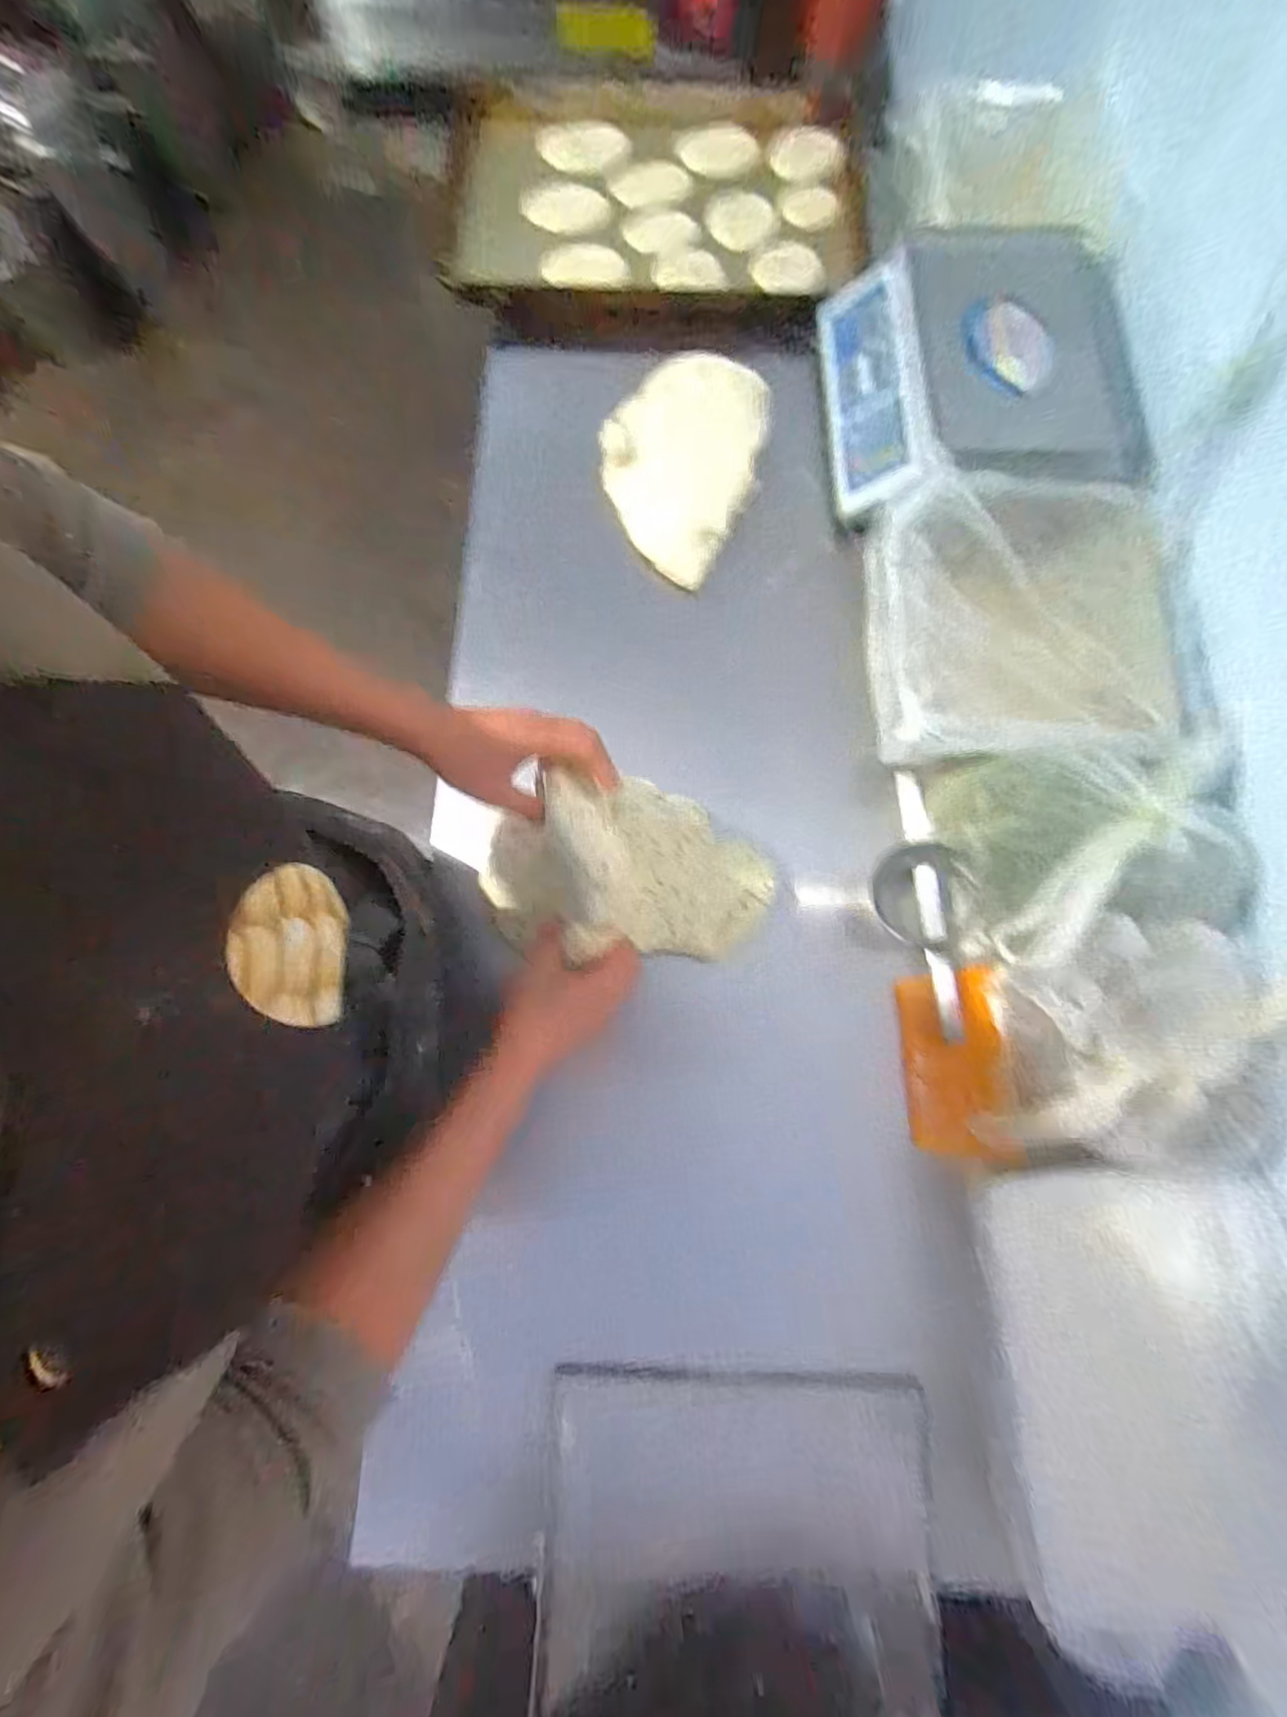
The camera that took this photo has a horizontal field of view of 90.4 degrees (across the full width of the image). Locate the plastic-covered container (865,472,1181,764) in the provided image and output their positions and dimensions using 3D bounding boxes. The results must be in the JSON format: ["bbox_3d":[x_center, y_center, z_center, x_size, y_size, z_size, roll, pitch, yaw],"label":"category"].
[{"bbox_3d":[0.416,-0.261,0.703,0.310,0.086,0.344,1,76,0],"label":"plastic-covered container"}]

